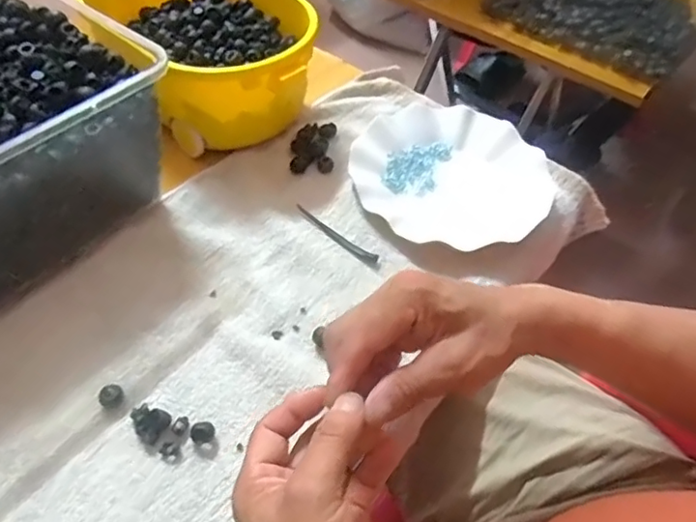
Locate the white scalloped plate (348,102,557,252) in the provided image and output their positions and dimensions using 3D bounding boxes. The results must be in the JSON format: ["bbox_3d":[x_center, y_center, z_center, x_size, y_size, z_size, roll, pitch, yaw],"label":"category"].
[{"bbox_3d":[0.090,-0.083,0.547,0.167,0.033,0.187,-13,53,-15],"label":"white scalloped plate"}]

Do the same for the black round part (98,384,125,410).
[{"bbox_3d":[-0.161,0.093,0.402,0.015,0.013,0.013,-35,61,-29],"label":"black round part"}]

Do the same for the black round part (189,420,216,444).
[{"bbox_3d":[-0.097,0.114,0.391,0.016,0.015,0.013,-19,54,-19],"label":"black round part"}]

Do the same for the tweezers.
[{"bbox_3d":[-0.010,-0.024,0.513,0.089,0.004,0.011,36,56,23],"label":"tweezers"}]

